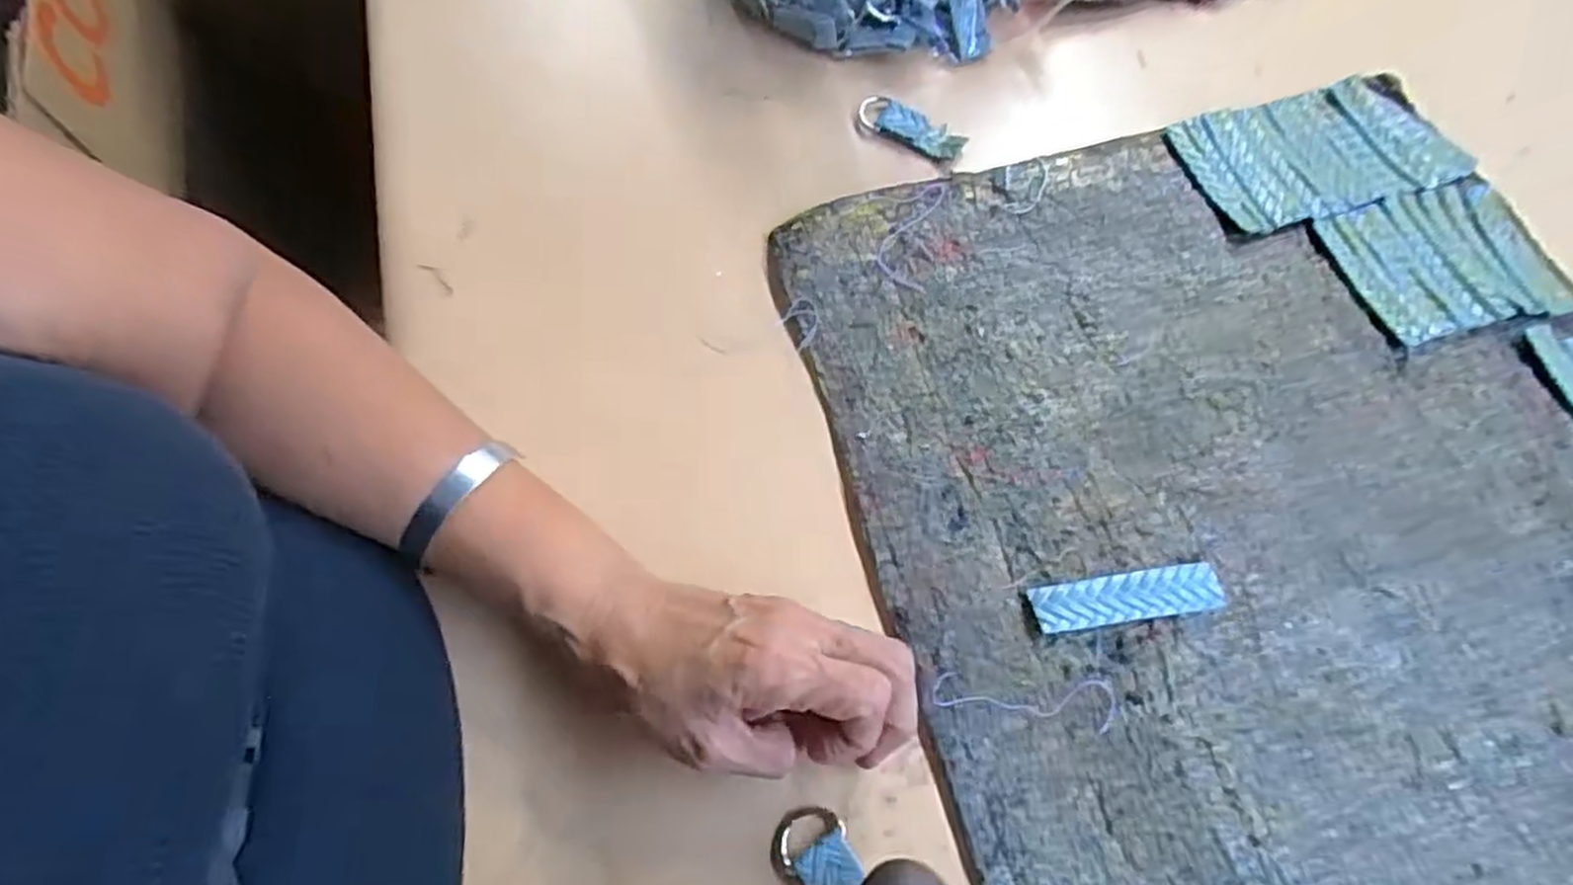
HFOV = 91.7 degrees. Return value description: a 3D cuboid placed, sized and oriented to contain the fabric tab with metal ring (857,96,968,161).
[{"bbox_3d":[0.067,-0.169,0.409,0.060,0.006,0.020,31,72,14],"label":"fabric tab with metal ring"}]

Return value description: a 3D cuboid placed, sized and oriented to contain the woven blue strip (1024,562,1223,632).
[{"bbox_3d":[0.138,0.063,0.309,0.076,0.004,0.020,-8,60,-4],"label":"woven blue strip"}]

